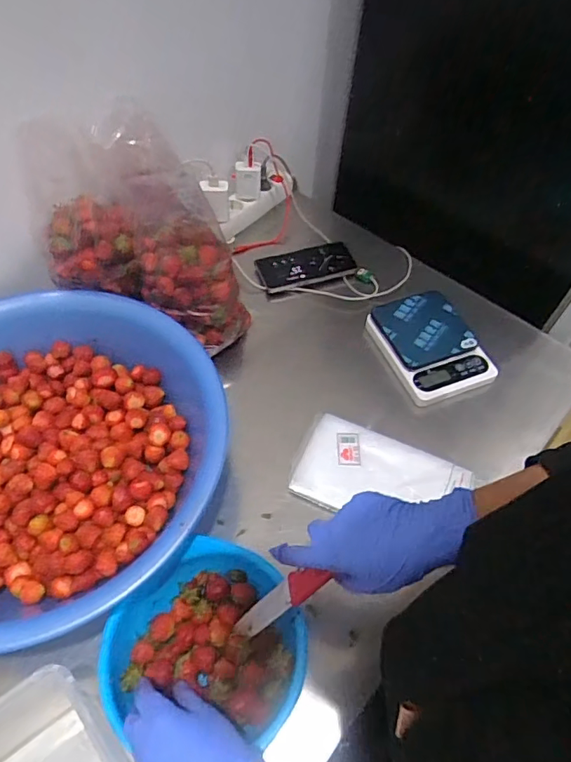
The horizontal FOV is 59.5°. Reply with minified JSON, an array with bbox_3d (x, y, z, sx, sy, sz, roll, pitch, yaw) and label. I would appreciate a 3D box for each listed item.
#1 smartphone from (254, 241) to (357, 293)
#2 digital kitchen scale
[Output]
[{"bbox_3d":[0.034,-0.192,0.835,0.159,0.017,0.075,-13,56,-11],"label":"smartphone"},{"bbox_3d":[0.213,-0.056,0.750,0.139,0.029,0.175,-19,57,-15],"label":"digital kitchen scale"}]

